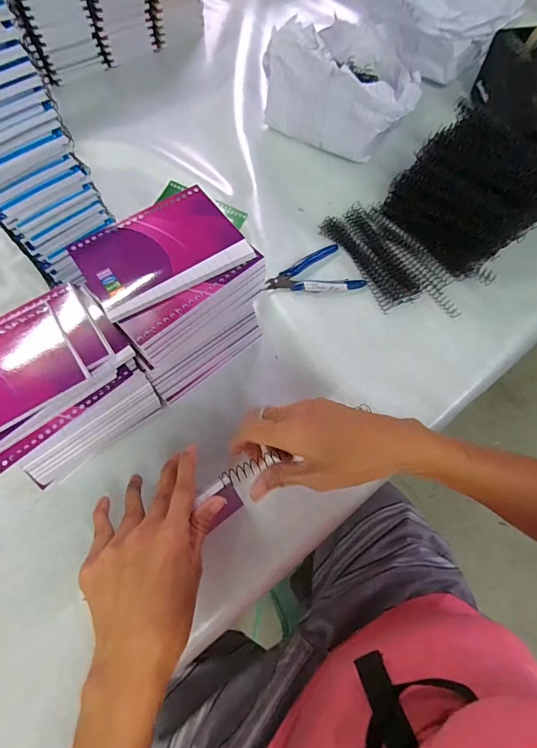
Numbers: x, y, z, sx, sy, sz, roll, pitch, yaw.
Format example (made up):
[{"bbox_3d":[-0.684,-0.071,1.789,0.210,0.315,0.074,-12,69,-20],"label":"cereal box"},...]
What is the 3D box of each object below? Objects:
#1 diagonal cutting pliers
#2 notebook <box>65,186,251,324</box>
[{"bbox_3d":[0.054,-0.116,0.485,0.111,0.013,0.072,-29,67,-13],"label":"diagonal cutting pliers"},{"bbox_3d":[-0.092,-0.106,0.342,0.128,0.007,0.094,-30,69,-14],"label":"notebook"}]

